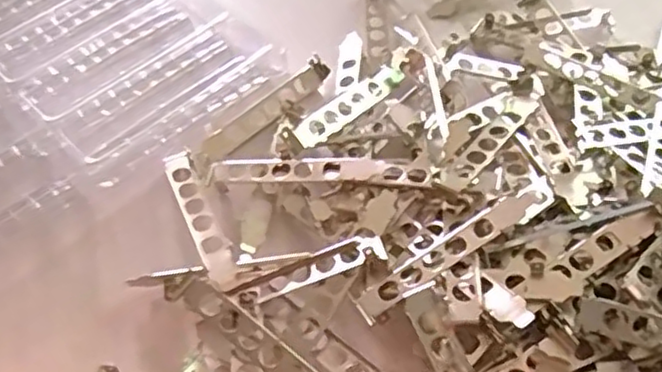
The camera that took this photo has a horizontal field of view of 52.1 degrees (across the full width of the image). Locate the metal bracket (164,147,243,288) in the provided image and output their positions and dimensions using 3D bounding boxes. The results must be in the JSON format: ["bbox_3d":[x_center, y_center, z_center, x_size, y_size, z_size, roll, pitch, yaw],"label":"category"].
[{"bbox_3d":[-0.084,0.019,0.439,0.020,0.017,0.112,-22,56,-14],"label":"metal bracket"}]

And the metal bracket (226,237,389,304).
[{"bbox_3d":[-0.015,0.051,0.407,0.096,0.010,0.020,-20,54,6],"label":"metal bracket"}]

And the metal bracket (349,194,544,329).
[{"bbox_3d":[0.067,0.038,0.392,0.121,0.012,0.021,-34,58,-5],"label":"metal bracket"}]

